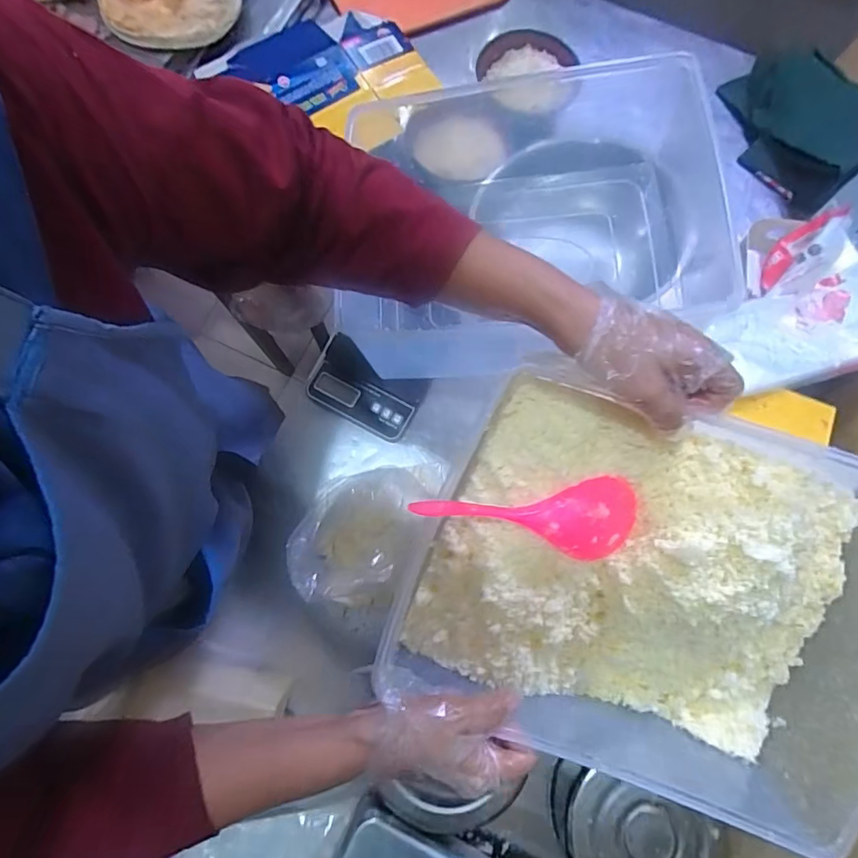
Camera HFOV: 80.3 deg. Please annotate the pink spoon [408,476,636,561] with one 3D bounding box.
[{"bbox_3d":[0.073,0.062,0.368,0.181,0.026,0.058,6,76,-17],"label":"pink spoon"}]

